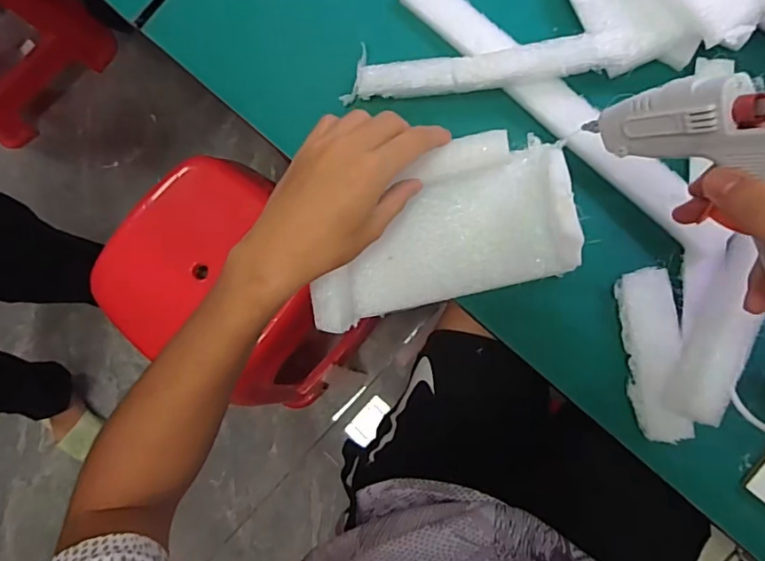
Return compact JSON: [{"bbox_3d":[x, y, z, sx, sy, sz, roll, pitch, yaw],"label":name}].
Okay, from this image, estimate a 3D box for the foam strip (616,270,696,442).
[{"bbox_3d":[0.200,0.054,0.386,0.036,0.014,0.123,-6,84,6],"label":"foam strip"}]

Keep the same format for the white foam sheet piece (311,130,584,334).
[{"bbox_3d":[0.041,-0.036,0.391,0.194,0.051,0.102,-15,83,4],"label":"white foam sheet piece"}]

